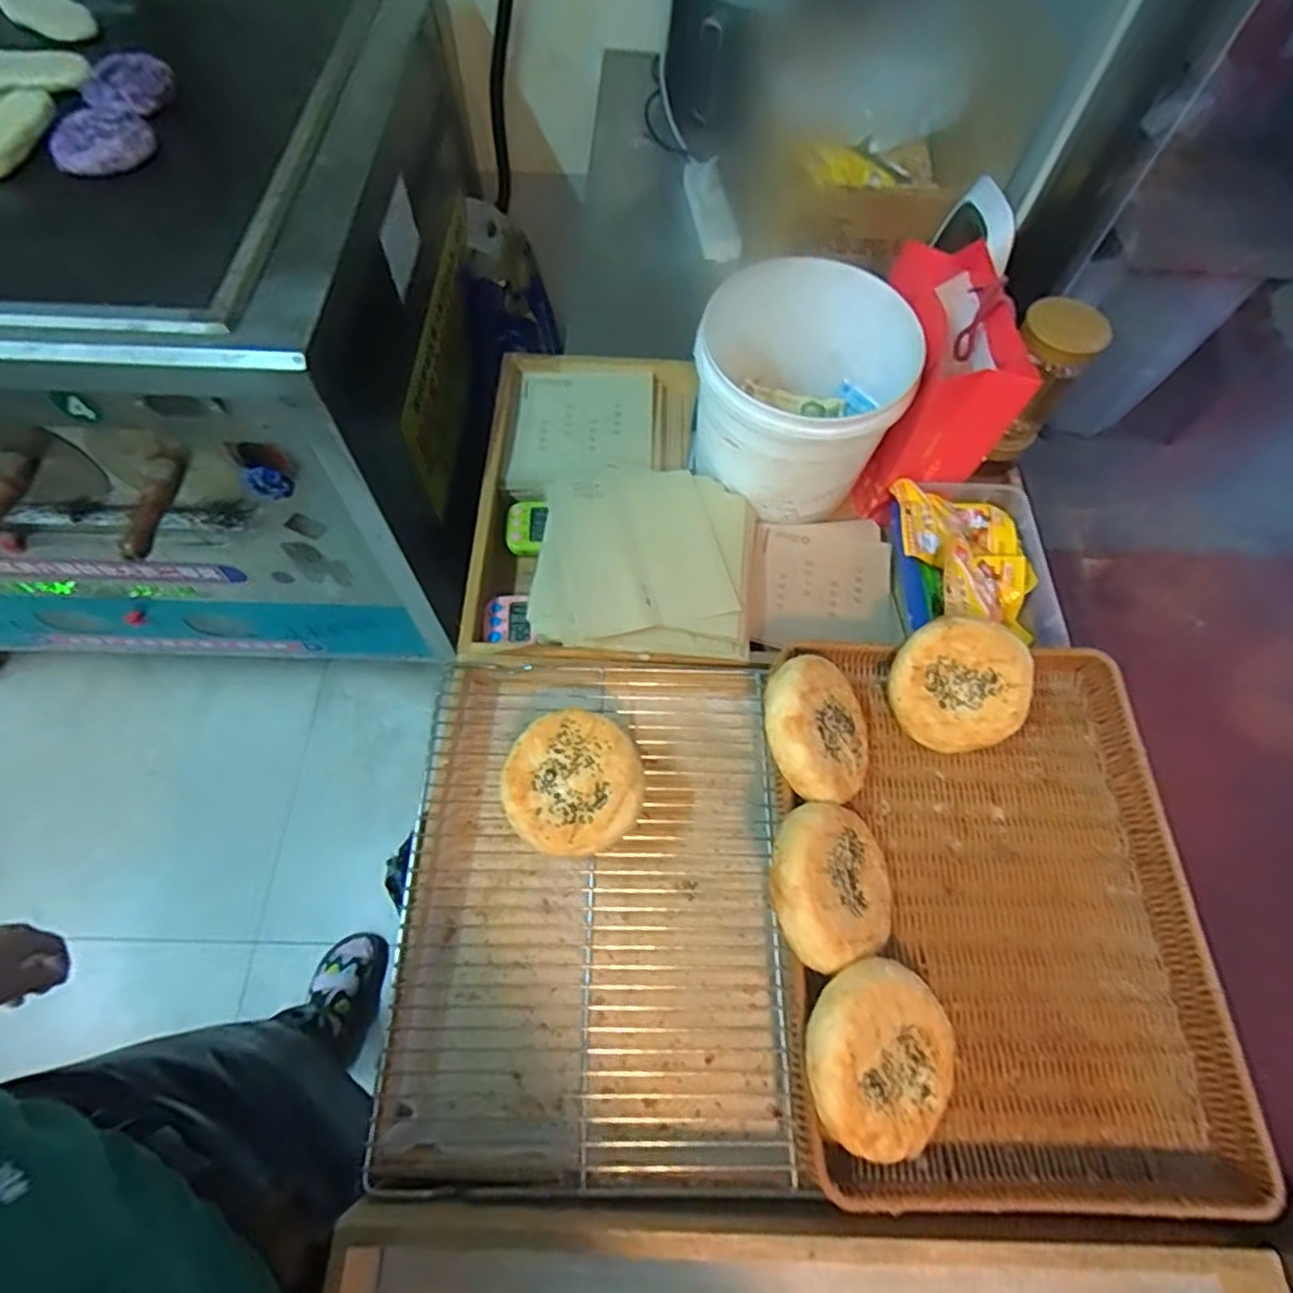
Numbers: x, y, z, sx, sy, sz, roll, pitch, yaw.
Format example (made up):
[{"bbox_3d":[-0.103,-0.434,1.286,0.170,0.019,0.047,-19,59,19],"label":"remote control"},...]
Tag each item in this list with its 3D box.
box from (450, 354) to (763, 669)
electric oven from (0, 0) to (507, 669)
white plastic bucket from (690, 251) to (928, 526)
[{"bbox_3d":[-0.035,-0.167,0.727,0.301,0.072,0.404,1,64,-2],"label":"box"},{"bbox_3d":[-0.936,-0.525,1.179,1.189,0.747,0.940,4,64,0],"label":"electric oven"},{"bbox_3d":[0.155,-0.266,0.710,0.206,0.159,0.225,1,64,-2],"label":"white plastic bucket"}]

